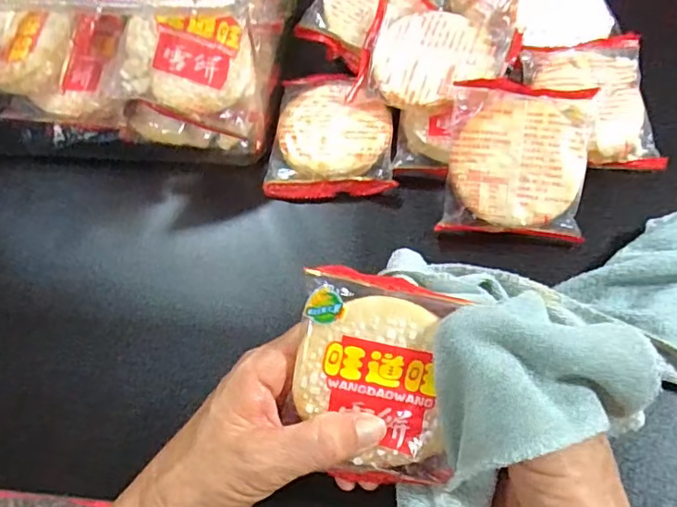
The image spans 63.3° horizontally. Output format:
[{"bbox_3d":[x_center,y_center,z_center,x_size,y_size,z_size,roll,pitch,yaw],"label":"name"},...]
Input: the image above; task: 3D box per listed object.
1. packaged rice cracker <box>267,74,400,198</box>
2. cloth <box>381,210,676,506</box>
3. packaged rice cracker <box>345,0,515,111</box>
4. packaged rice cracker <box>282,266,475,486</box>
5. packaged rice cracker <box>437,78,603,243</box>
[{"bbox_3d":[-0.005,-0.087,0.382,0.084,0.021,0.101,-2,62,3],"label":"packaged rice cracker"},{"bbox_3d":[0.161,0.050,0.285,0.278,0.088,0.137,-9,61,-17],"label":"cloth"},{"bbox_3d":[0.064,-0.137,0.372,0.096,0.009,0.082,15,64,12],"label":"packaged rice cracker"},{"bbox_3d":[0.018,0.058,0.248,0.072,0.014,0.094,9,96,3],"label":"packaged rice cracker"},{"bbox_3d":[0.112,-0.060,0.343,0.084,0.014,0.098,8,85,7],"label":"packaged rice cracker"}]

